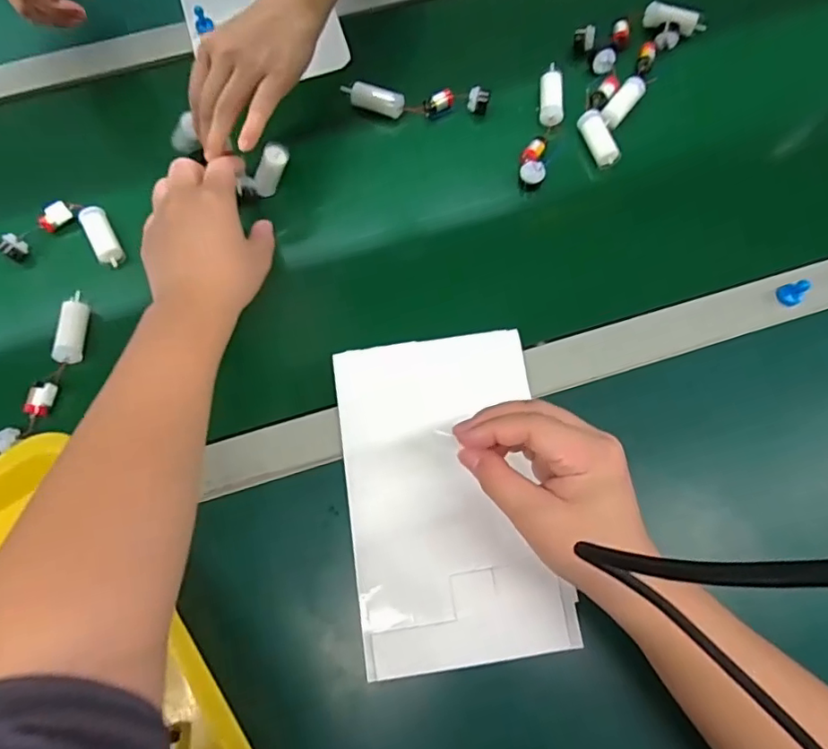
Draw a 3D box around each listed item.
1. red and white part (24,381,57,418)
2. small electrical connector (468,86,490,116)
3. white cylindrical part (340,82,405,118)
[{"bbox_3d":[-0.293,0.019,0.435,0.012,0.015,0.027,12,78,9],"label":"red and white part"},{"bbox_3d":[0.062,-0.261,0.530,0.019,0.023,0.013,9,78,8],"label":"small electrical connector"},{"bbox_3d":[-0.040,-0.265,0.531,0.064,0.017,0.021,21,80,10],"label":"white cylindrical part"}]

